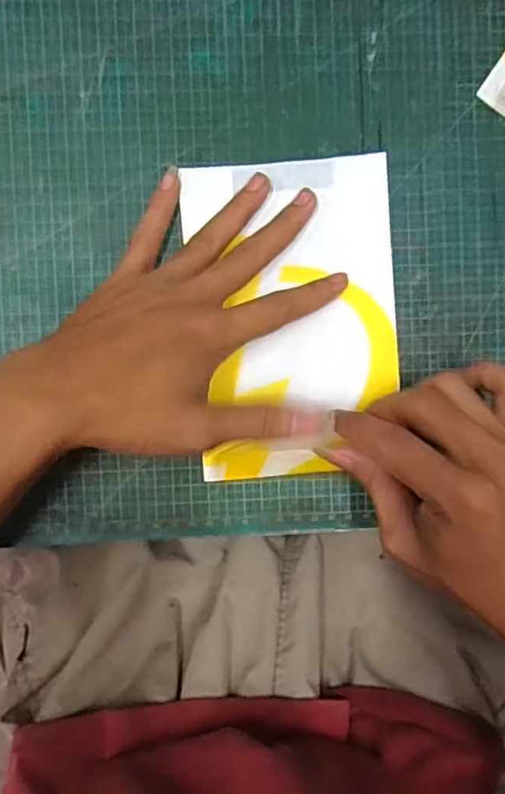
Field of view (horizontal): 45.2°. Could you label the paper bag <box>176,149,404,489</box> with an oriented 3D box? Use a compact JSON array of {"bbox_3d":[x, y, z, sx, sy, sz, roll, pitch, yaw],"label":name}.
[{"bbox_3d":[0.024,-0.044,0.335,0.112,0.011,0.171,-5,92,-3],"label":"paper bag"}]

